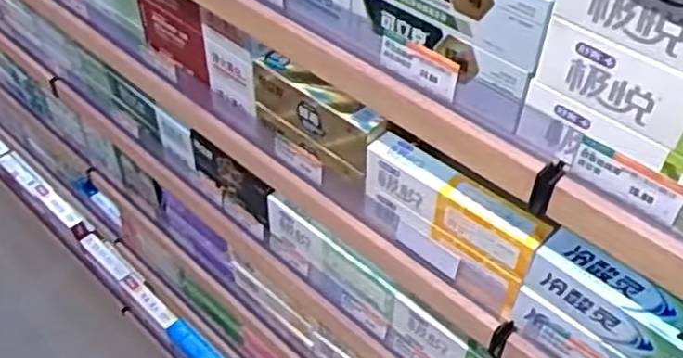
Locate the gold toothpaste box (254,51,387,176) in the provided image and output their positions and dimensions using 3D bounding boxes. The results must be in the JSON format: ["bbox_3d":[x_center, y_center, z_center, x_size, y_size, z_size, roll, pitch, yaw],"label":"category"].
[{"bbox_3d":[-0.027,-0.075,0.764,0.033,0.064,0.171,-35,55,-29],"label":"gold toothpaste box"}]

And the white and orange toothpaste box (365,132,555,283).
[{"bbox_3d":[0.110,0.029,0.694,0.192,0.066,0.033,33,54,28],"label":"white and orange toothpaste box"}]

